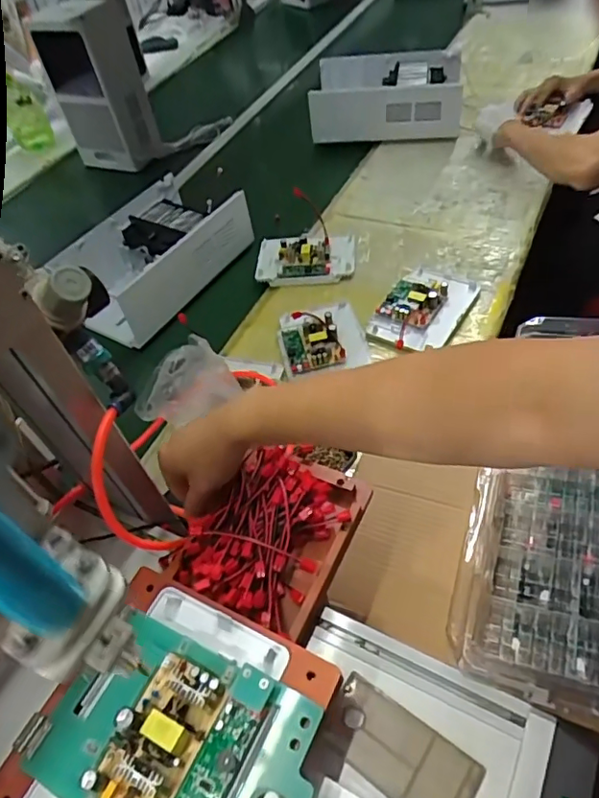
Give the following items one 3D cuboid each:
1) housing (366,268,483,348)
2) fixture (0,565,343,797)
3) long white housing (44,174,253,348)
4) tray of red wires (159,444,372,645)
[{"bbox_3d":[0.209,-0.159,0.935,0.133,0.044,0.195,23,56,27],"label":"housing"},{"bbox_3d":[-0.095,0.246,0.396,0.202,0.036,0.197,17,54,23],"label":"fixture"},{"bbox_3d":[-0.277,-0.277,1.072,0.250,0.127,0.336,17,54,23],"label":"long white housing"},{"bbox_3d":[-0.031,0.124,0.536,0.149,0.045,0.166,20,57,20],"label":"tray of red wires"}]

